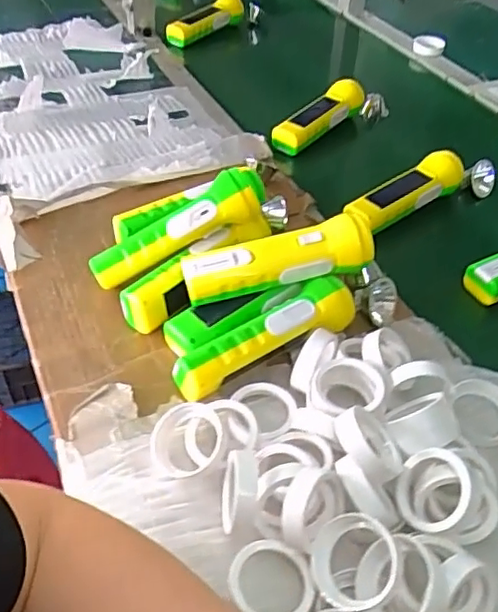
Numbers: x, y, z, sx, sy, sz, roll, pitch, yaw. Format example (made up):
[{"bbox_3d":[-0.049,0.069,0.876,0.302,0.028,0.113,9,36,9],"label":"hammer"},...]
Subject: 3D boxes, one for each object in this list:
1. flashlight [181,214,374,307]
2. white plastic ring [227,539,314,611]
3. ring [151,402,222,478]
[{"bbox_3d":[0.023,-0.045,0.515,0.160,0.041,0.041,-6,46,-3],"label":"flashlight"},{"bbox_3d":[0.013,0.172,0.376,0.051,0.016,0.051,2,44,-2],"label":"white plastic ring"},{"bbox_3d":[-0.044,0.096,0.427,0.050,0.024,0.046,2,44,-2],"label":"ring"}]

